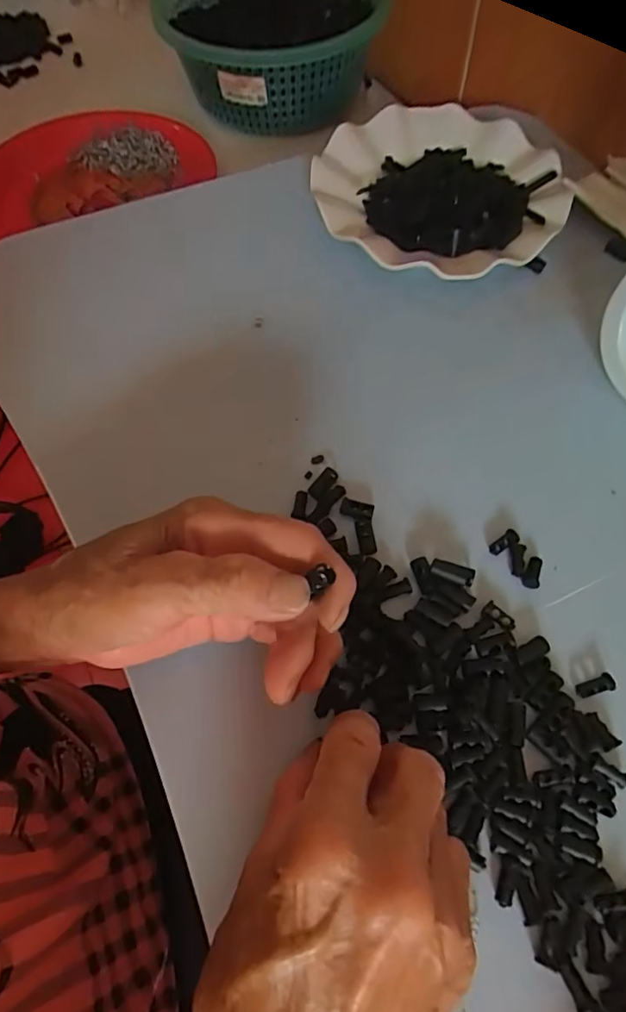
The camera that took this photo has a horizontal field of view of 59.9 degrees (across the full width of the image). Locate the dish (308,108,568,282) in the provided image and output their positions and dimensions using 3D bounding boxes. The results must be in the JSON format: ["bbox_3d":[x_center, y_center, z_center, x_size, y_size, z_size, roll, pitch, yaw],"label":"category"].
[{"bbox_3d":[0.090,-0.231,0.398,0.171,0.028,0.175,-1,61,2],"label":"dish"}]

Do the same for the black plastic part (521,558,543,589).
[{"bbox_3d":[0.112,0.034,0.277,0.008,0.004,0.017,22,64,14],"label":"black plastic part"}]

